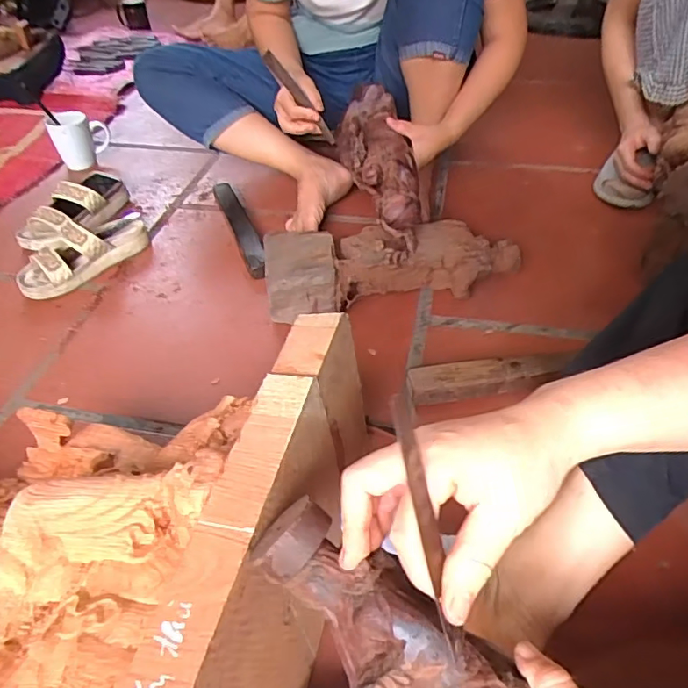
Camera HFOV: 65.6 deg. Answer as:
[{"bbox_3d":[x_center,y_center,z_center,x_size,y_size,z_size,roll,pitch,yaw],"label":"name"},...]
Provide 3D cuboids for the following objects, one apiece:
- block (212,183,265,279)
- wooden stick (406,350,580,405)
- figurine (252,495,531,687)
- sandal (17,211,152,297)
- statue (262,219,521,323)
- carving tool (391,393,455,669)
[{"bbox_3d":[-0.184,-0.211,0.953,0.039,0.028,0.296,-16,45,-14],"label":"block"},{"bbox_3d":[0.193,0.042,0.685,0.223,0.036,0.049,-8,44,-6],"label":"wooden stick"},{"bbox_3d":[0.025,0.159,0.292,0.168,0.050,0.059,36,55,11],"label":"figurine"},{"bbox_3d":[-0.428,-0.156,0.887,0.229,0.077,0.072,-34,52,-28],"label":"sandal"},{"bbox_3d":[0.074,-0.122,0.799,0.377,0.110,0.134,-7,44,-4],"label":"statue"},{"bbox_3d":[0.042,0.090,0.262,0.012,0.138,0.010,-15,9,-11],"label":"carving tool"}]

